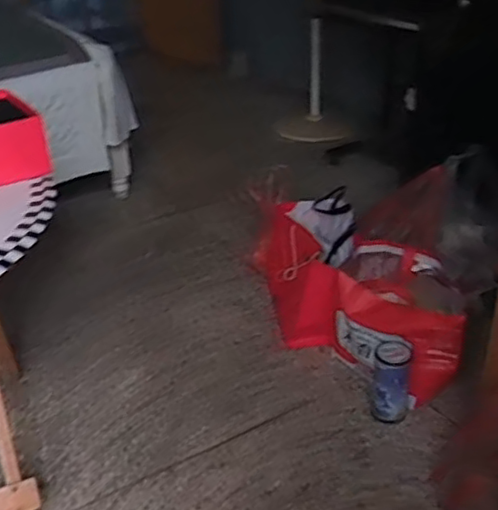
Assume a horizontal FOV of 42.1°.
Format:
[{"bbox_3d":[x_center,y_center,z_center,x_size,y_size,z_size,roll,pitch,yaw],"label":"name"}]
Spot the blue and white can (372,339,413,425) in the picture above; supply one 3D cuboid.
[{"bbox_3d":[0.297,0.261,1.339,0.074,0.166,0.079,-1,31,0],"label":"blue and white can"}]

